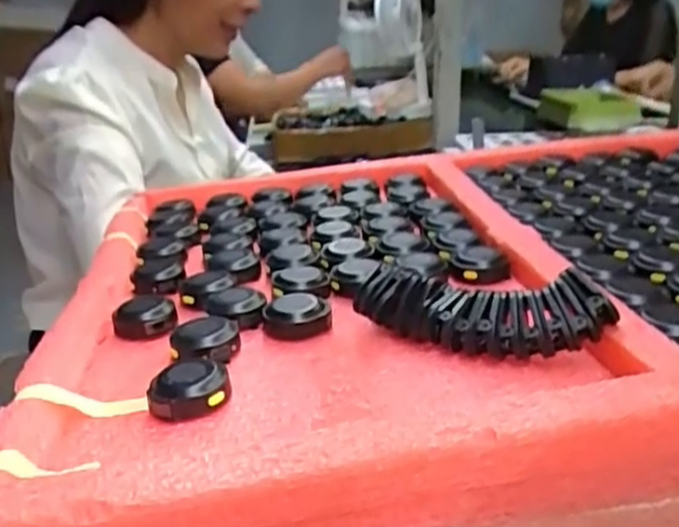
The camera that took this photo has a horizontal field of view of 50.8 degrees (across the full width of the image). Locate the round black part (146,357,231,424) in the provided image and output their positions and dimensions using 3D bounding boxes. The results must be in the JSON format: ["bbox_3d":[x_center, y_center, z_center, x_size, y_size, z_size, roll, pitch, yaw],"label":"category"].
[{"bbox_3d":[-0.058,0.047,0.273,0.030,0.014,0.030,-1,21,0],"label":"round black part"}]

